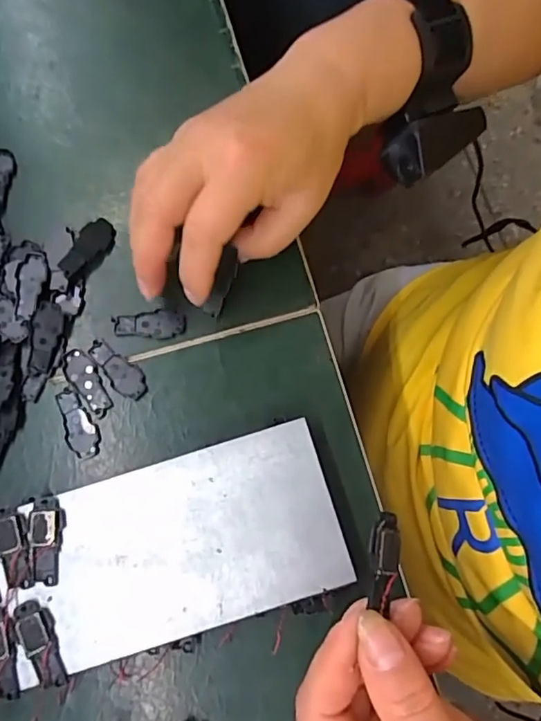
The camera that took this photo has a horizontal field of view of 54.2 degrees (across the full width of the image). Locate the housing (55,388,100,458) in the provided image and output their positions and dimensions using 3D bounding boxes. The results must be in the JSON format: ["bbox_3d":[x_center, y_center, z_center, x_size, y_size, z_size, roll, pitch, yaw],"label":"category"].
[{"bbox_3d":[-0.101,0.033,0.278,0.016,0.004,0.037,-20,77,-4],"label":"housing"}]

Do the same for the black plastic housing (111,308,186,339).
[{"bbox_3d":[-0.067,-0.021,0.290,0.038,0.004,0.016,3,77,2],"label":"black plastic housing"}]

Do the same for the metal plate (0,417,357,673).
[{"bbox_3d":[-0.065,0.095,0.256,0.193,0.017,0.077,-17,77,-3],"label":"metal plate"}]

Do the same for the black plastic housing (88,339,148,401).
[{"bbox_3d":[-0.083,0.005,0.284,0.038,0.004,0.016,39,80,9],"label":"black plastic housing"}]

